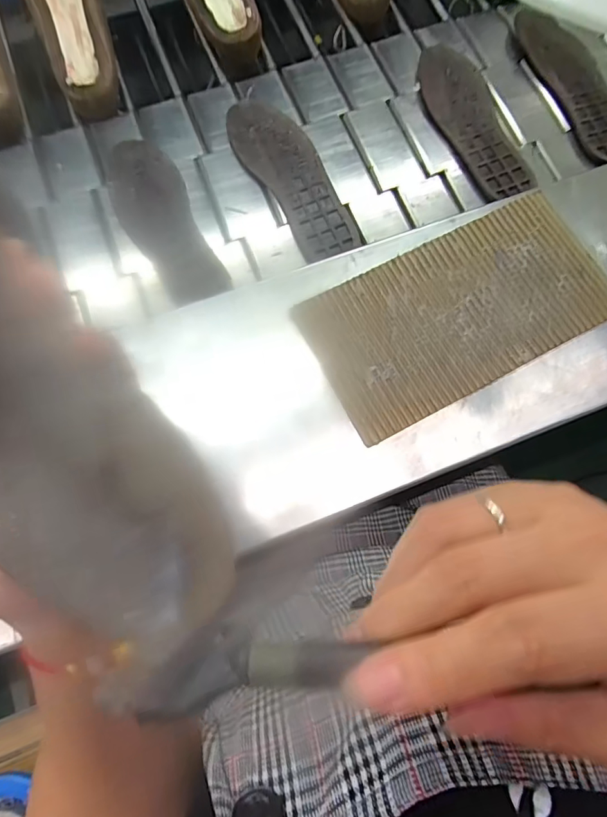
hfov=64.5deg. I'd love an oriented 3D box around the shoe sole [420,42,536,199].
[{"bbox_3d":[0.206,-0.355,0.593,0.082,0.013,0.232,-17,74,-5],"label":"shoe sole"}]

